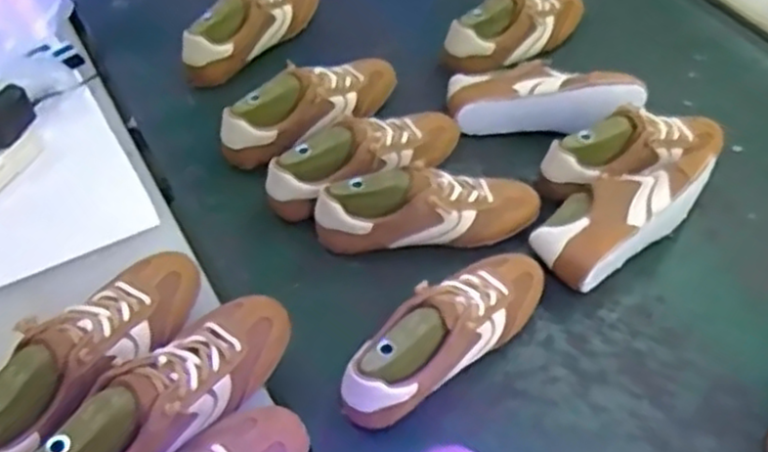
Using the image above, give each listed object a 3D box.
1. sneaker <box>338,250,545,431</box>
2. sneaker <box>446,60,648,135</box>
[{"bbox_3d":[0.060,0.090,0.664,0.241,0.078,0.071,-31,59,-26],"label":"sneaker"},{"bbox_3d":[0.198,-0.157,0.882,0.235,0.074,0.083,2,50,-3],"label":"sneaker"}]

